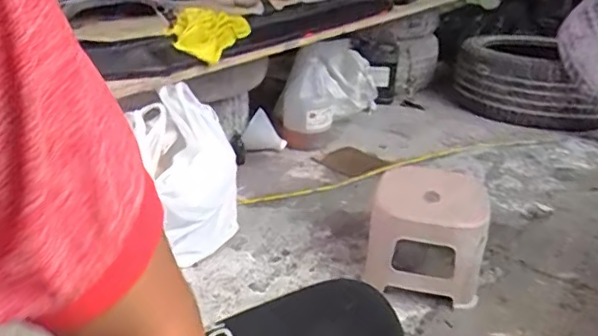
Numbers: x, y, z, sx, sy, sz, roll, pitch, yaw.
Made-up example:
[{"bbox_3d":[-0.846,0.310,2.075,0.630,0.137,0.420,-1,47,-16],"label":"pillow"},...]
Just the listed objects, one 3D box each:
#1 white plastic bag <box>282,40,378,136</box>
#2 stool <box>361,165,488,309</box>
[{"bbox_3d":[0.109,-0.273,1.908,0.292,0.230,0.354,6,24,9],"label":"white plastic bag"},{"bbox_3d":[0.267,0.127,1.200,0.226,0.182,0.315,6,22,9],"label":"stool"}]

